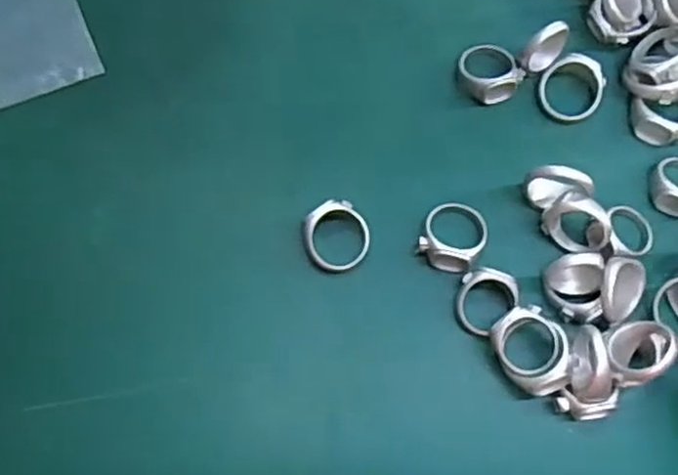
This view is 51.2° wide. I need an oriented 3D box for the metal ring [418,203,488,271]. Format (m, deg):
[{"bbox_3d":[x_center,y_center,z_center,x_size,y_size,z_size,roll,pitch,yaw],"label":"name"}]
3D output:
[{"bbox_3d":[0.043,-0.001,0.261,0.022,0.008,0.026,25,75,5],"label":"metal ring"}]

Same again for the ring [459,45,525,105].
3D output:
[{"bbox_3d":[0.060,-0.066,0.282,0.022,0.009,0.025,-21,76,-8],"label":"ring"}]

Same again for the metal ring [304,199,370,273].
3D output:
[{"bbox_3d":[-0.001,0.000,0.258,0.024,0.009,0.024,0,74,-2],"label":"metal ring"}]

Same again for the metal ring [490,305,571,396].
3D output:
[{"bbox_3d":[0.066,0.040,0.247,0.024,0.016,0.029,-17,75,-7],"label":"metal ring"}]

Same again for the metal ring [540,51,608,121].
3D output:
[{"bbox_3d":[0.093,-0.060,0.281,0.027,0.008,0.024,-41,79,-12],"label":"metal ring"}]

